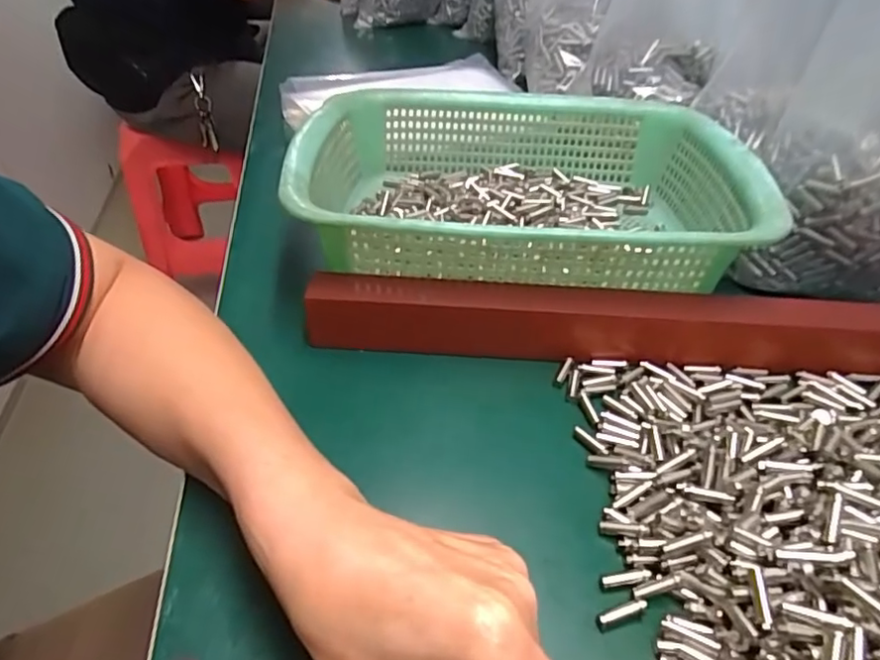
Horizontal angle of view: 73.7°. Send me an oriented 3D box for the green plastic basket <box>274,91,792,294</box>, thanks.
[{"bbox_3d":[0.057,-0.102,0.409,0.288,0.072,0.218,-1,42,-1],"label":"green plastic basket"}]

